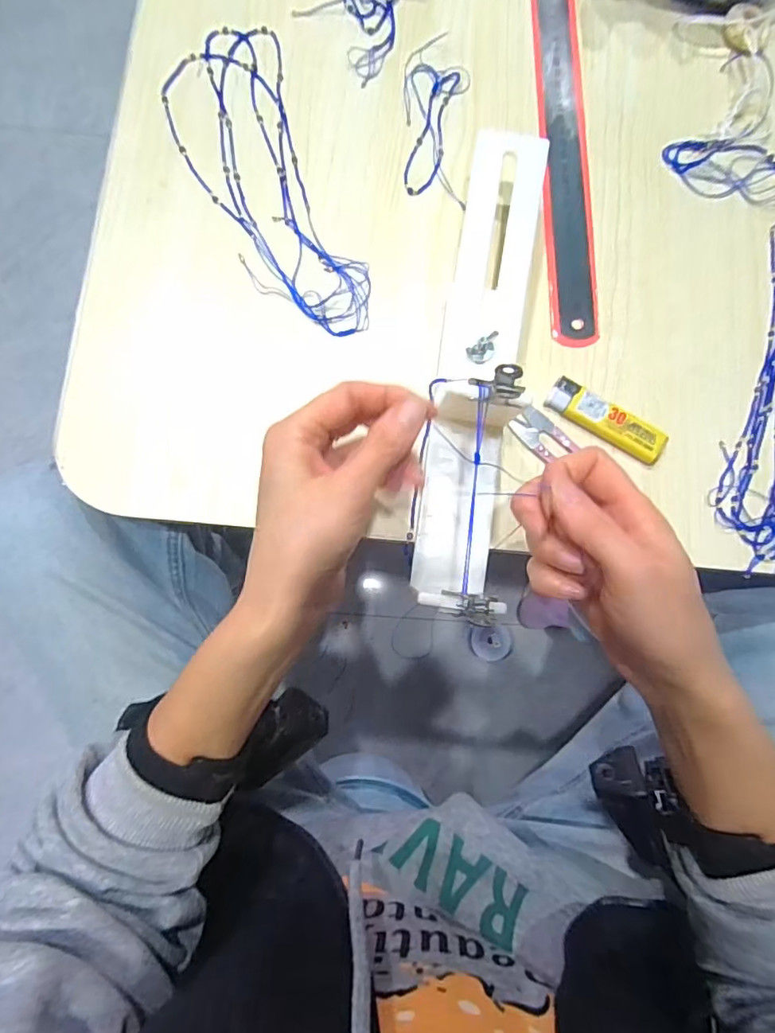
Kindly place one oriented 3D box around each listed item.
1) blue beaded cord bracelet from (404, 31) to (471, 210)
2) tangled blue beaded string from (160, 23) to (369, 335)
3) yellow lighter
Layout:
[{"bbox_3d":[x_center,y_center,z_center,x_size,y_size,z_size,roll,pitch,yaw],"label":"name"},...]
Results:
[{"bbox_3d":[0.036,-0.292,0.383,0.047,0.004,0.137,-1,83,-3],"label":"blue beaded cord bracelet"},{"bbox_3d":[-0.087,-0.233,0.367,0.090,0.005,0.247,-20,84,-5],"label":"tangled blue beaded string"},{"bbox_3d":[0.146,-0.066,0.350,0.081,0.013,0.028,30,82,1],"label":"yellow lighter"}]

